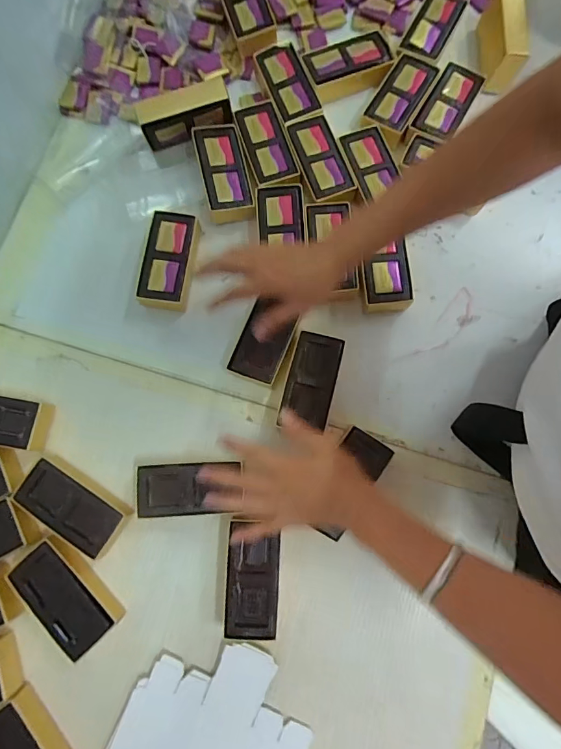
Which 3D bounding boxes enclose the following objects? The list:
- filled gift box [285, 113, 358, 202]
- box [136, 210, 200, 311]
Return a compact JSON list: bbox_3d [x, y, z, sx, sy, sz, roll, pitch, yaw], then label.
[{"bbox_3d":[0.051,-0.266,0.517,0.055,0.038,0.122,-18,80,-4],"label":"filled gift box"},{"bbox_3d":[-0.133,-0.138,0.495,0.060,0.033,0.114,7,79,1],"label":"box"}]

